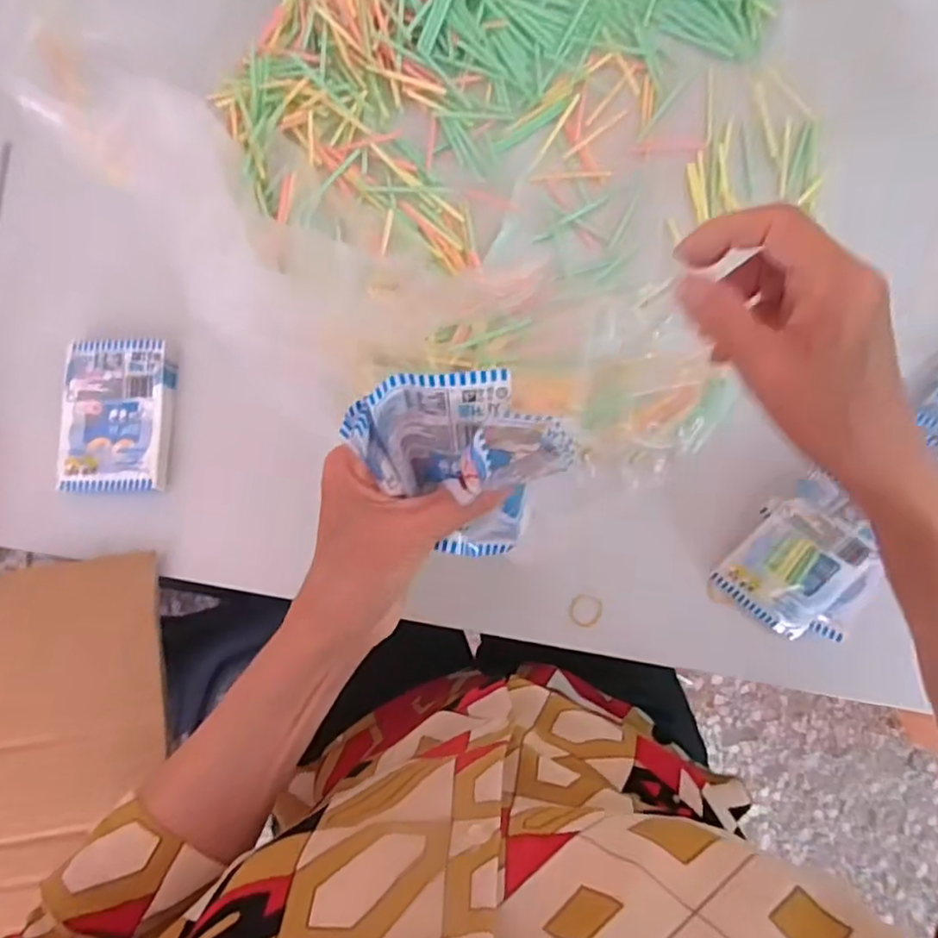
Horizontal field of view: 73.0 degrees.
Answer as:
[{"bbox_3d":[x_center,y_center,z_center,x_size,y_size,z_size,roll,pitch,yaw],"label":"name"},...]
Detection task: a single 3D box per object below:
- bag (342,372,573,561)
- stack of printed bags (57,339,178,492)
[{"bbox_3d":[-0.001,-0.006,0.289,0.071,0.057,0.083,-41,84,-6],"label":"bag"},{"bbox_3d":[-0.238,-0.036,0.433,0.066,0.022,0.102,0,82,0],"label":"stack of printed bags"}]

